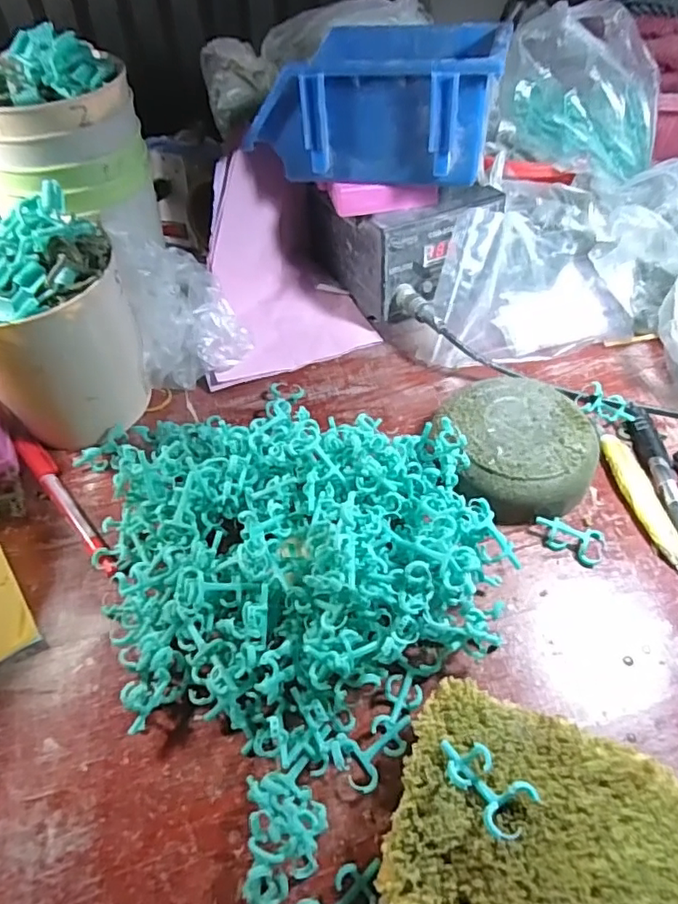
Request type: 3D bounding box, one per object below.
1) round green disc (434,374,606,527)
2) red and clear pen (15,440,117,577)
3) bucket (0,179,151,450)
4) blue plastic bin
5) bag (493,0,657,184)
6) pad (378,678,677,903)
[{"bbox_3d":[0.117,-0.005,0.375,0.092,0.028,0.097,-1,51,1],"label":"round green disc"},{"bbox_3d":[-0.177,0.031,0.374,0.016,0.011,0.138,-36,58,-24],"label":"red and clear pen"},{"bbox_3d":[-0.188,-0.077,0.375,0.106,0.138,0.088,-29,55,-21],"label":"bucket"},{"bbox_3d":[0.030,-0.258,0.429,0.163,0.087,0.119,9,52,10],"label":"blue plastic bin"},{"bbox_3d":[0.219,-0.327,0.509,0.146,0.087,0.119,14,53,13],"label":"bag"},{"bbox_3d":[0.089,0.155,0.223,0.132,0.014,0.090,20,53,16],"label":"pad"}]

